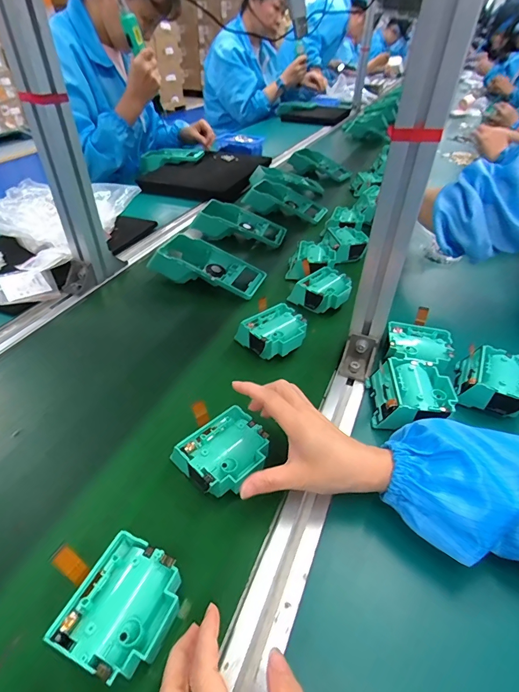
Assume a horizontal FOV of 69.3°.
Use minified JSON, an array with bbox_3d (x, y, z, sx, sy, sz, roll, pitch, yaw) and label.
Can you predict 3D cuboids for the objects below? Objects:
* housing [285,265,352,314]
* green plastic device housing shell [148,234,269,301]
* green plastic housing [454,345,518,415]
[{"bbox_3d":[0.099,-0.084,0.576,0.072,0.038,0.070,-31,50,-32],"label":"housing"},{"bbox_3d":[-0.091,-0.132,0.627,0.196,0.053,0.088,20,34,8],"label":"green plastic device housing shell"},{"bbox_3d":[0.270,0.040,0.424,0.078,0.036,0.071,20,44,20],"label":"green plastic housing"}]

